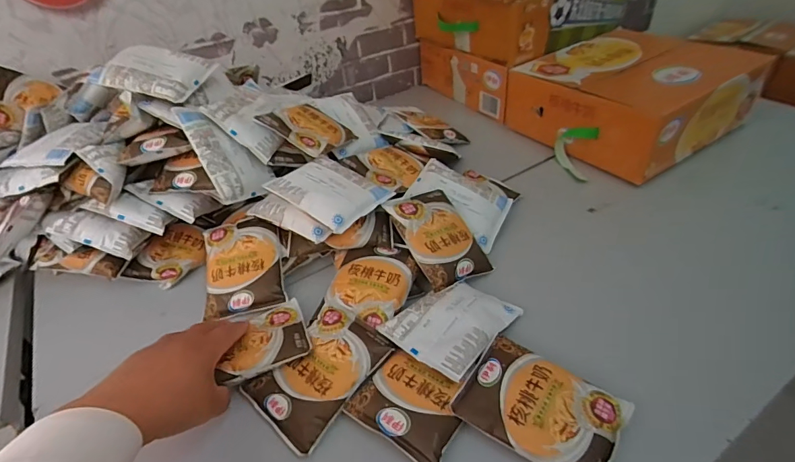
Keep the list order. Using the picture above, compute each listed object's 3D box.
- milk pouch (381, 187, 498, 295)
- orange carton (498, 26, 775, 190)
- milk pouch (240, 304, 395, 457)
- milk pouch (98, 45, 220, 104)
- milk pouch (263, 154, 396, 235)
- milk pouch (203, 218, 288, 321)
[{"bbox_3d":[0.052,0.004,0.517,0.092,0.020,0.122,-20,67,-32],"label":"milk pouch"},{"bbox_3d":[0.398,-0.234,0.739,0.349,0.110,0.276,-24,43,-21],"label":"orange carton"},{"bbox_3d":[-0.079,0.135,0.420,0.093,0.028,0.120,27,49,33],"label":"milk pouch"},{"bbox_3d":[-0.306,-0.205,0.549,0.114,0.016,0.089,15,52,0],"label":"milk pouch"},{"bbox_3d":[-0.084,-0.052,0.518,0.123,0.013,0.089,30,53,23],"label":"milk pouch"},{"bbox_3d":[-0.190,0.041,0.527,0.096,0.015,0.123,-11,65,-4],"label":"milk pouch"}]

